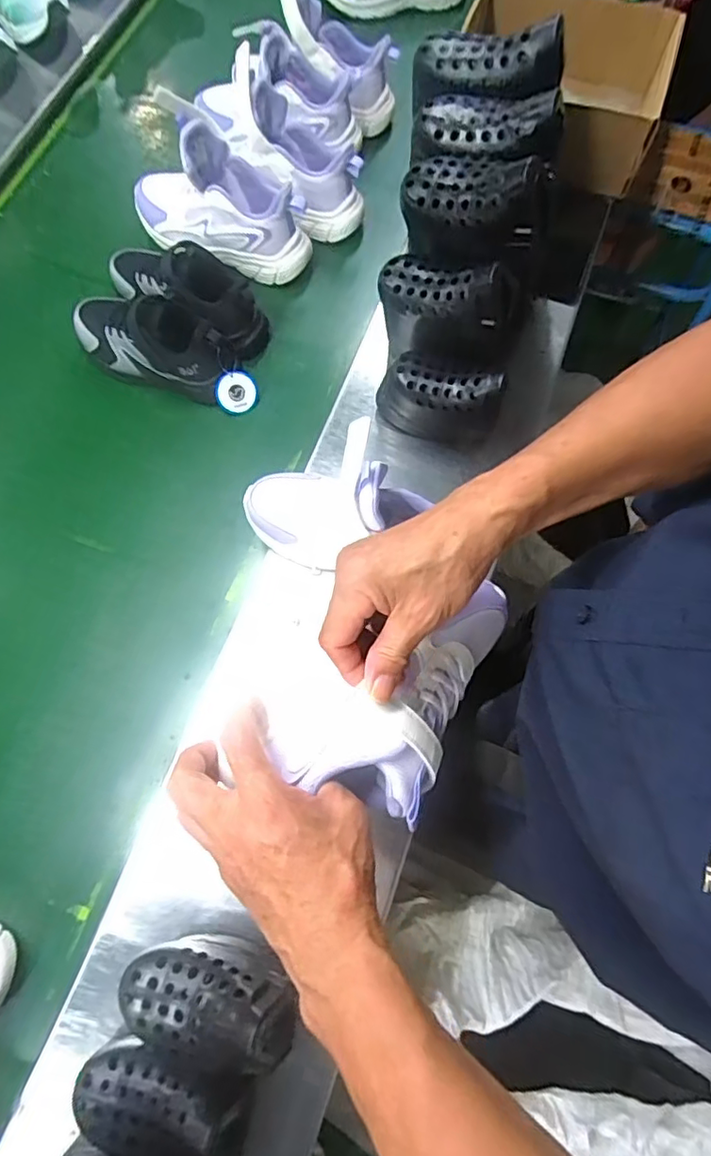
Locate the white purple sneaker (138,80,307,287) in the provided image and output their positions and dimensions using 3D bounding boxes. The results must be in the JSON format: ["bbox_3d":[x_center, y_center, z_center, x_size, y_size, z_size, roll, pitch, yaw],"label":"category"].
[{"bbox_3d":[-0.174,-0.484,0.709,0.233,0.158,0.102,17,74,4],"label":"white purple sneaker"}]

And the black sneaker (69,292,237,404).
[{"bbox_3d":[-0.244,-0.285,0.674,0.201,0.101,0.083,19,74,4],"label":"black sneaker"}]

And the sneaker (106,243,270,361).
[{"bbox_3d":[-0.212,-0.345,0.694,0.196,0.105,0.082,26,74,7],"label":"sneaker"}]

